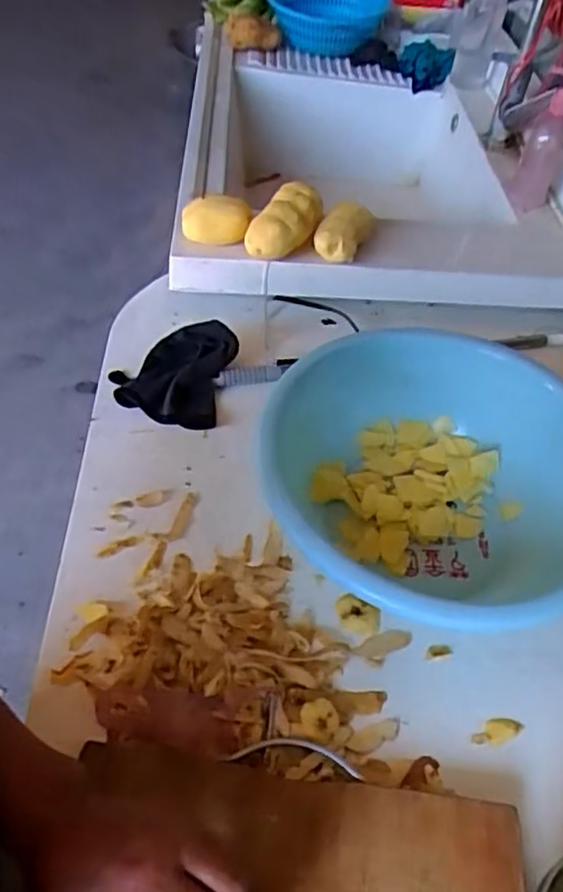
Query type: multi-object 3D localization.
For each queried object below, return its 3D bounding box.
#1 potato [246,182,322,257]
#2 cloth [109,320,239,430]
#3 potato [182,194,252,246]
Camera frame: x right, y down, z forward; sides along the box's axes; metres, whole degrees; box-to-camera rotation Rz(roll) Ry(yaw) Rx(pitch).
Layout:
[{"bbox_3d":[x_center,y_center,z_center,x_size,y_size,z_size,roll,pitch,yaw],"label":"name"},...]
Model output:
[{"bbox_3d":[0.008,-0.281,0.828,0.057,0.050,0.113,29,53,18],"label":"potato"},{"bbox_3d":[-0.132,-0.093,0.783,0.138,0.040,0.139,11,50,5],"label":"cloth"},{"bbox_3d":[-0.082,-0.289,0.833,0.087,0.050,0.044,5,49,-2],"label":"potato"}]

